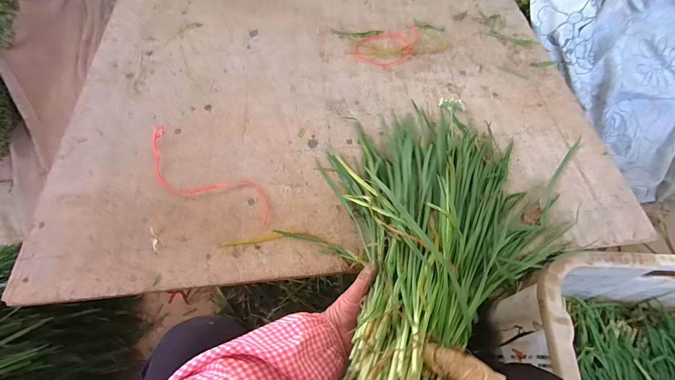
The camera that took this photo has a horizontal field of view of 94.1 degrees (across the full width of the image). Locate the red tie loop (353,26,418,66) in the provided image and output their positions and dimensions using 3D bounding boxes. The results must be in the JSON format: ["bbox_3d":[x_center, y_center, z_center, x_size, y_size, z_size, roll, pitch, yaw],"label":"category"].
[{"bbox_3d":[0.109,-0.302,0.663,0.149,0.004,0.106,-13,64,-7],"label":"red tie loop"}]

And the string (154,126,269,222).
[{"bbox_3d":[-0.217,-0.018,0.497,0.262,0.008,0.081,29,66,13],"label":"string"}]

